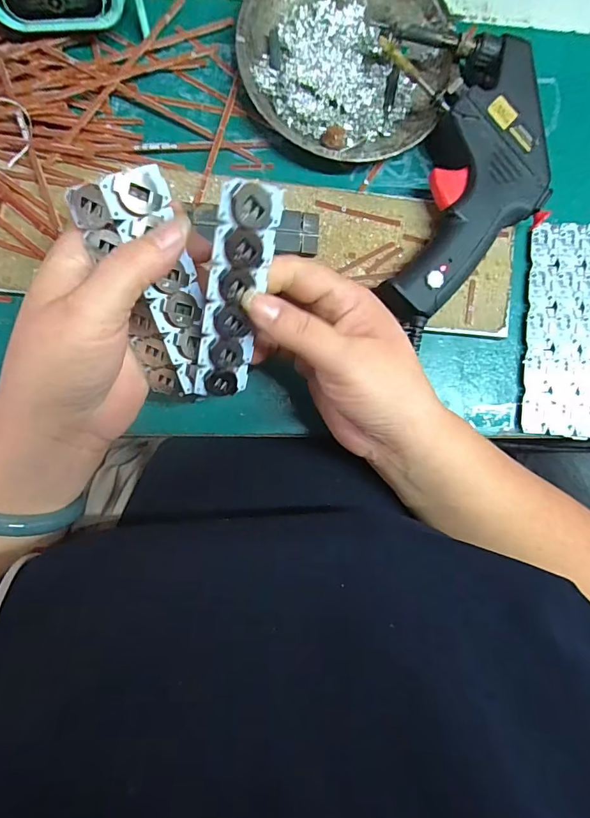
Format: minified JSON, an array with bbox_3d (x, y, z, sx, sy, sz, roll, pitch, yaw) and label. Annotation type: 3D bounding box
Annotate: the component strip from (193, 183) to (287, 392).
[{"bbox_3d":[-0.028,-0.052,0.217,0.029,0.005,0.106,-3,127,-27],"label":"component strip"}]

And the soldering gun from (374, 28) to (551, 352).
[{"bbox_3d":[0.110,-0.145,0.293,0.106,0.035,0.186,1,88,-5],"label":"soldering gun"}]

